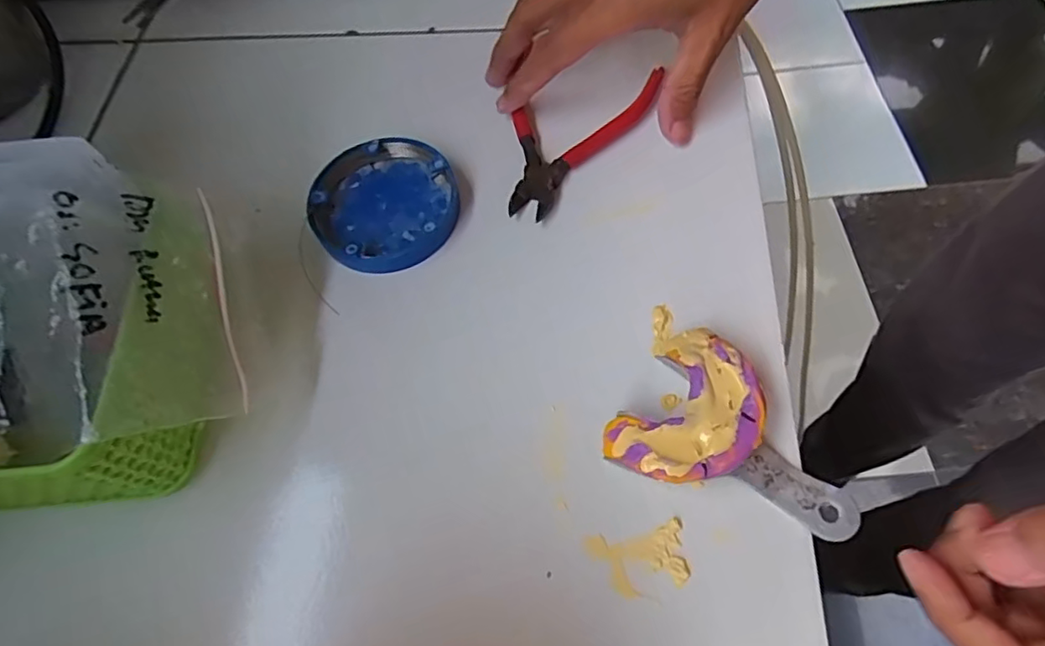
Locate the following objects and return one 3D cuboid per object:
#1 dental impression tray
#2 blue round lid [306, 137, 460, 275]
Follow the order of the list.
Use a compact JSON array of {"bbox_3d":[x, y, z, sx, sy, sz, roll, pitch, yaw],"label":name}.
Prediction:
[{"bbox_3d":[0.090,0.048,0.235,0.096,0.023,0.067,29,70,16],"label":"dental impression tray"},{"bbox_3d":[-0.074,-0.065,0.307,0.075,0.011,0.074,-1,64,3],"label":"blue round lid"}]

